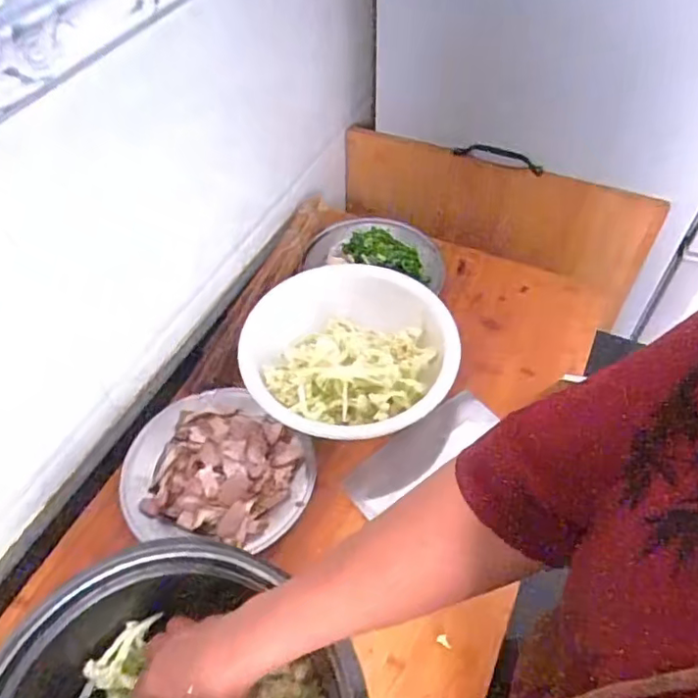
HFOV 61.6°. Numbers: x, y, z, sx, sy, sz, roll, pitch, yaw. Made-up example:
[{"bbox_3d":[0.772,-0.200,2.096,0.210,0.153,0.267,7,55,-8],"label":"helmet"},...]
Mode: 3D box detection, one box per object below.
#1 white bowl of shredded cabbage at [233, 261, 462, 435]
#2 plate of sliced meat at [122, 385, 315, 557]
[{"bbox_3d":[-0.004,0.008,0.696,0.233,0.082,0.234,-1,52,1],"label":"white bowl of shredded cabbage"},{"bbox_3d":[-0.141,0.123,0.651,0.197,0.033,0.182,4,53,5],"label":"plate of sliced meat"}]

